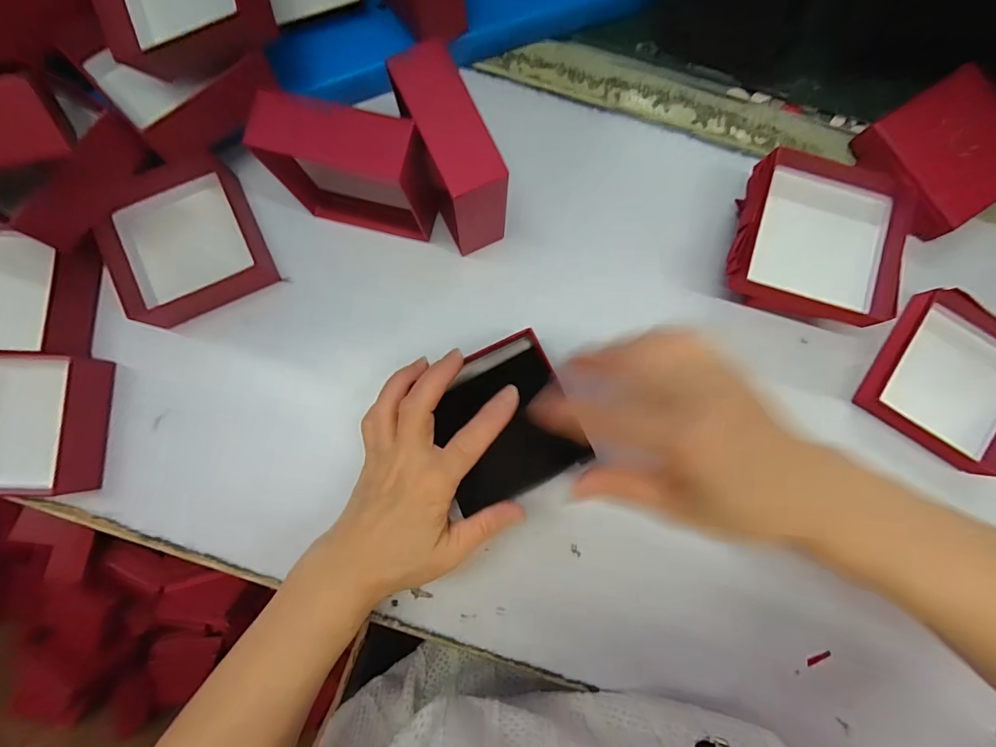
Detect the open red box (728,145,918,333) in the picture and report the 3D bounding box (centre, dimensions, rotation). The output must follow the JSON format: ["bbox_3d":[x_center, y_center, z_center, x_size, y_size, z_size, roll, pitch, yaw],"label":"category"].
[{"bbox_3d":[0.209,-0.088,0.294,0.110,0.046,0.105,8,85,0],"label":"open red box"}]

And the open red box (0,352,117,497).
[{"bbox_3d":[-0.308,0.031,0.283,0.095,0.037,0.093,0,85,0],"label":"open red box"}]

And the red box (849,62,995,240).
[{"bbox_3d":[0.316,-0.155,0.309,0.093,0.028,0.089,-32,86,-3],"label":"red box"}]

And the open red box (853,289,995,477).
[{"bbox_3d":[0.307,0.006,0.294,0.091,0.022,0.101,32,85,2],"label":"open red box"}]

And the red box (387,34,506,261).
[{"bbox_3d":[-0.027,-0.130,0.272,0.038,0.091,0.087,-23,85,-2],"label":"red box"}]

